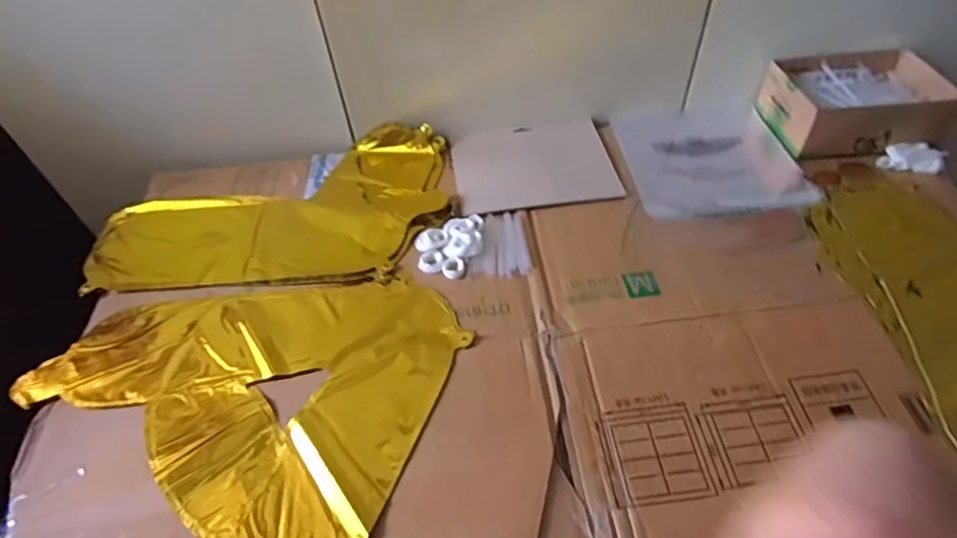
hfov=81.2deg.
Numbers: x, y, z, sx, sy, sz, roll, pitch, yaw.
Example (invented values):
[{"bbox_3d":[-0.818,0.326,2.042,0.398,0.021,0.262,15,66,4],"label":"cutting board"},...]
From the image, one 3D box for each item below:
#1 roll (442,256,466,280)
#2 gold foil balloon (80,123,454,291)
[{"bbox_3d":[-0.027,-0.001,0.596,0.024,0.006,0.026,-5,51,-2],"label":"roll"},{"bbox_3d":[-0.239,-0.071,0.669,0.396,0.030,0.234,-6,51,-2],"label":"gold foil balloon"}]

